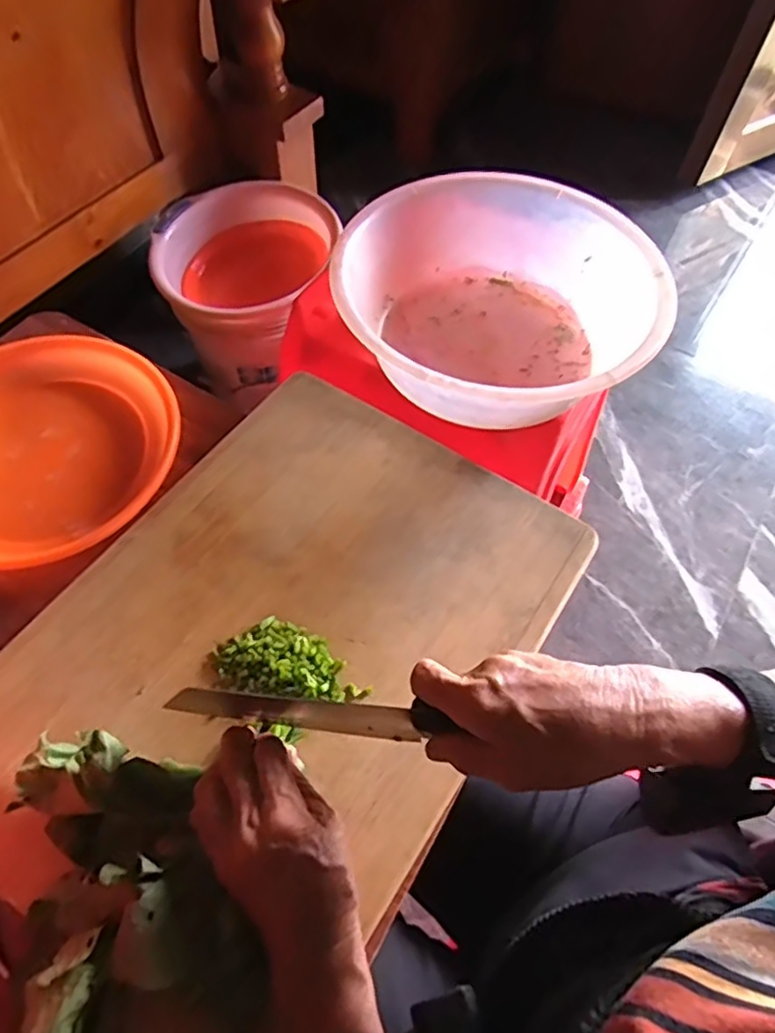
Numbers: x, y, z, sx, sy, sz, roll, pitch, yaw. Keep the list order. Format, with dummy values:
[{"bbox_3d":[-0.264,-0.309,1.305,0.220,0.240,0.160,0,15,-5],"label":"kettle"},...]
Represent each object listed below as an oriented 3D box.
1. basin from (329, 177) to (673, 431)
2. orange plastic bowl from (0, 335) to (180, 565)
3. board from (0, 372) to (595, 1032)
[{"bbox_3d":[0.100,-0.189,0.573,0.270,0.092,0.284,1,59,-2],"label":"basin"},{"bbox_3d":[-0.295,-0.067,0.544,0.213,0.035,0.213,1,59,-2],"label":"orange plastic bowl"},{"bbox_3d":[-0.076,0.088,0.454,0.307,0.021,0.428,30,62,15],"label":"board"}]

